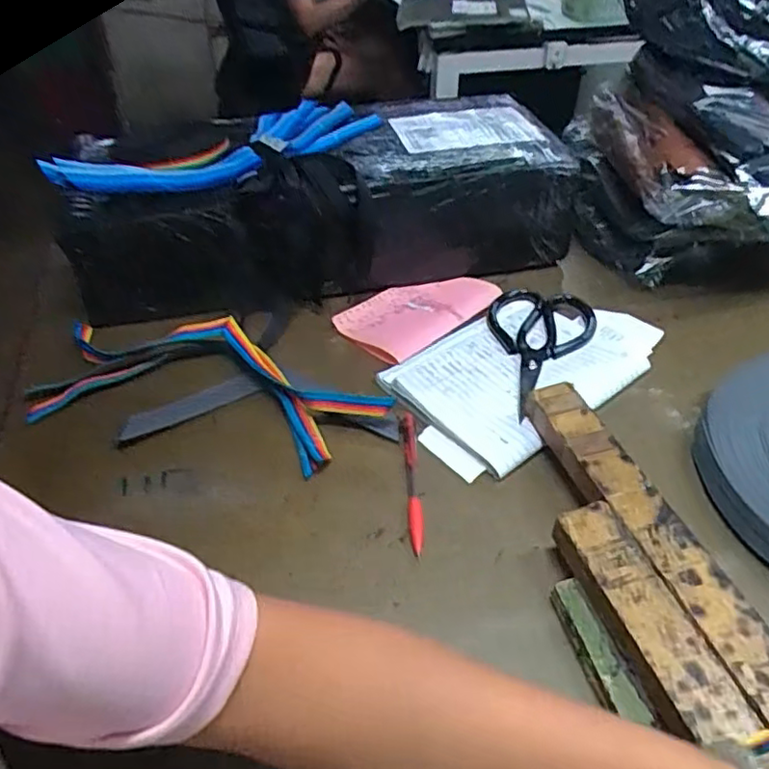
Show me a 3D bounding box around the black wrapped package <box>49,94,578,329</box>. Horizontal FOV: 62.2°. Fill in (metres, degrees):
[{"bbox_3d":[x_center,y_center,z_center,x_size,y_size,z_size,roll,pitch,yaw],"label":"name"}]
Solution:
[{"bbox_3d":[-0.067,-0.191,0.686,0.507,0.150,0.170,-6,42,-6],"label":"black wrapped package"}]

